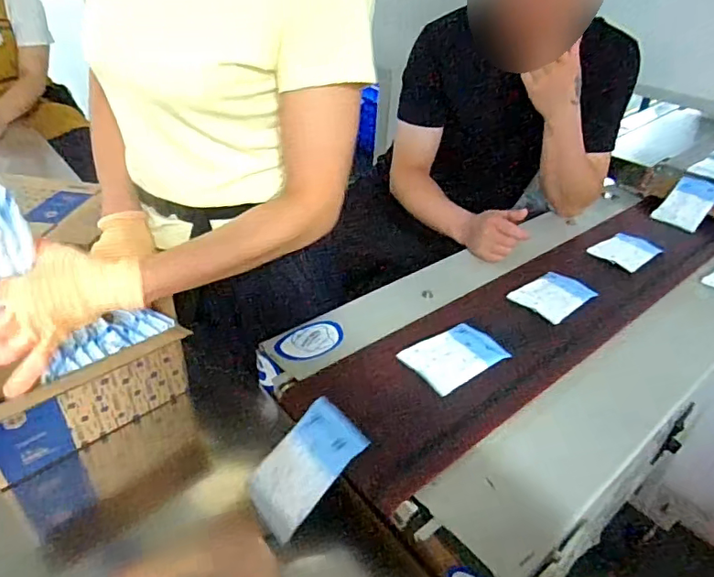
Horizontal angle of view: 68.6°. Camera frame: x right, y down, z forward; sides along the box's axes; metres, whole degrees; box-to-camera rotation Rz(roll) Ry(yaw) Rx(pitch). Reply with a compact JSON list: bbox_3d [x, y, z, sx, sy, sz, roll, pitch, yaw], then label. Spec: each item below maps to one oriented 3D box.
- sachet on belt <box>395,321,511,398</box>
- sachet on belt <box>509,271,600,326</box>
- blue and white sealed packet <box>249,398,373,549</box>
[{"bbox_3d":[0.132,0.086,0.700,0.130,0.013,0.084,-23,43,-30],"label":"sachet on belt"},{"bbox_3d":[0.310,0.011,0.827,0.107,0.017,0.091,-24,44,-31],"label":"sachet on belt"},{"bbox_3d":[-0.060,0.194,0.578,0.137,0.012,0.085,-48,56,-7],"label":"blue and white sealed packet"}]

